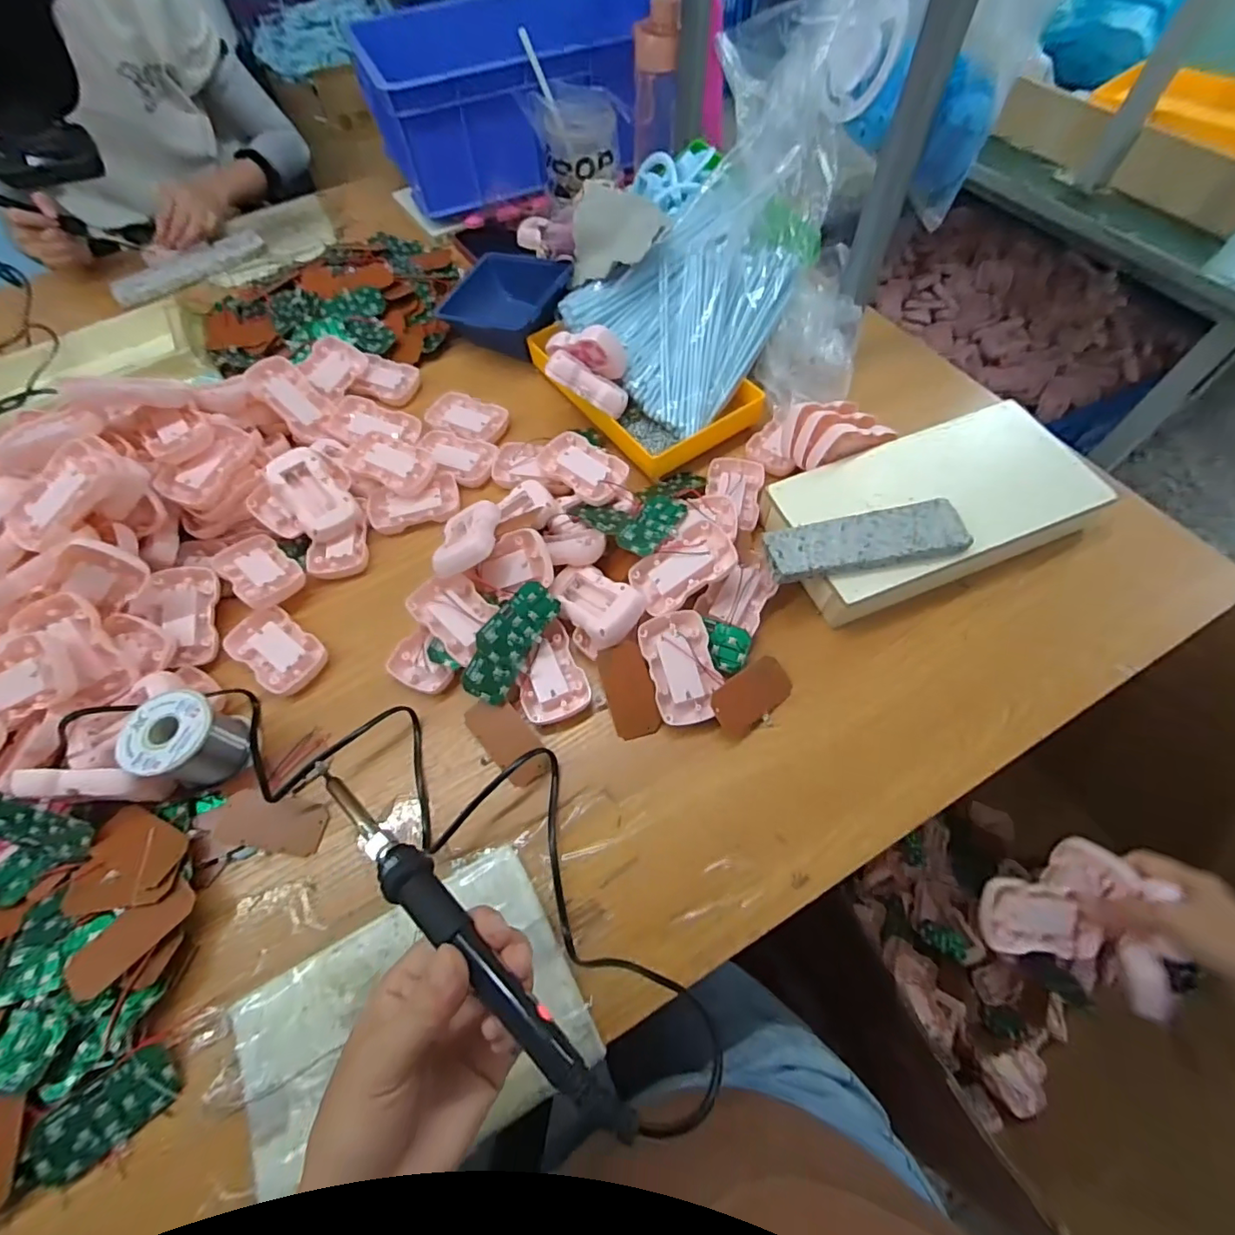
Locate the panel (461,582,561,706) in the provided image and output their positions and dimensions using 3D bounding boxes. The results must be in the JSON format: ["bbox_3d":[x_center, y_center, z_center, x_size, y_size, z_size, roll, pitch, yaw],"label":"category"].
[{"bbox_3d":[-0.086,0.018,0.437,0.043,0.007,0.100,35,74,-11],"label":"panel"}]

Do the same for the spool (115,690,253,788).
[{"bbox_3d":[-0.318,0.093,0.409,0.064,0.060,0.058,14,63,10],"label":"spool"}]

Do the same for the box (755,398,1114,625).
[{"bbox_3d":[0.280,-0.102,0.490,0.268,0.044,0.139,-22,63,-9],"label":"box"}]

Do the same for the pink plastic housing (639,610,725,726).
[{"bbox_3d":[0.051,0.039,0.436,0.053,0.021,0.086,-14,62,-5],"label":"pink plastic housing"}]

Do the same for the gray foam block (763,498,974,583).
[{"bbox_3d":[0.201,-0.063,0.445,0.159,0.011,0.048,-10,62,-3],"label":"gray foam block"}]

